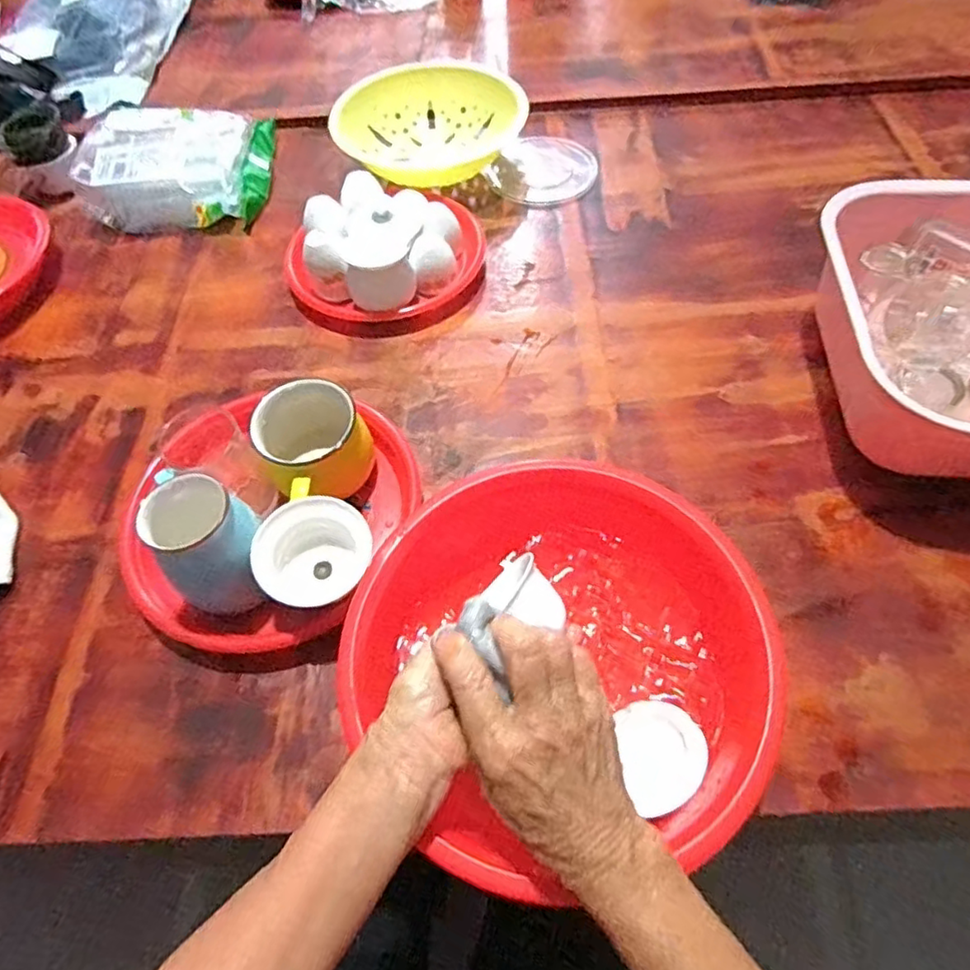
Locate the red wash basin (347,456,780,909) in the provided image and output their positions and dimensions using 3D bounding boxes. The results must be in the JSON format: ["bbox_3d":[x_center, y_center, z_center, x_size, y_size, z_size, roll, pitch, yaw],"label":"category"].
[{"bbox_3d":[0.052,0.122,0.435,0.257,0.082,0.268,-2,58,3],"label":"red wash basin"}]

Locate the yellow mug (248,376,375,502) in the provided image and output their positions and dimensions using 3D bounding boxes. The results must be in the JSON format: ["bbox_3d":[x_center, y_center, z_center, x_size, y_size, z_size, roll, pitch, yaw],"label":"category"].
[{"bbox_3d":[-0.149,-0.030,0.552,0.087,0.080,0.095,-2,58,3],"label":"yellow mug"}]

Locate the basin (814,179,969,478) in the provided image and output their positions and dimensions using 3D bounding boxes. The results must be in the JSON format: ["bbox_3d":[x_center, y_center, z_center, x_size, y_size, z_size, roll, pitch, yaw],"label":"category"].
[{"bbox_3d":[0.417,-0.135,0.559,0.204,0.119,0.297,-2,58,3],"label":"basin"}]

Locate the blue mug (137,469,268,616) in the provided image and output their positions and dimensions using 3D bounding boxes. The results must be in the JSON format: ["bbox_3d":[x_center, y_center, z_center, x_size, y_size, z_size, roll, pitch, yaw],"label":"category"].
[{"bbox_3d":[-0.211,0.051,0.483,0.067,0.108,0.076,22,62,16],"label":"blue mug"}]

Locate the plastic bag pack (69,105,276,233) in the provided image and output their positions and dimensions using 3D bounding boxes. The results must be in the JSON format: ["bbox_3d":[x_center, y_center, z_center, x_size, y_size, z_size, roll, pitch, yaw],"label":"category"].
[{"bbox_3d":[-0.395,-0.423,0.814,0.218,0.070,0.204,-1,58,4],"label":"plastic bag pack"}]

